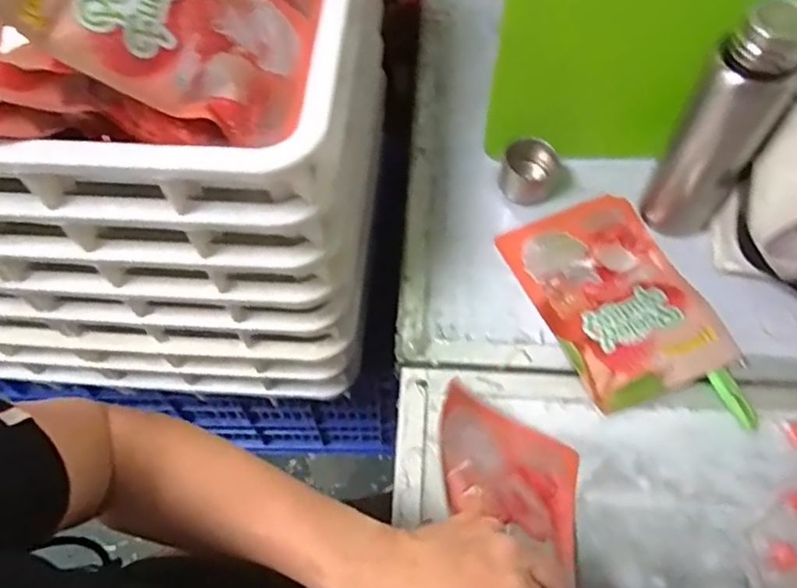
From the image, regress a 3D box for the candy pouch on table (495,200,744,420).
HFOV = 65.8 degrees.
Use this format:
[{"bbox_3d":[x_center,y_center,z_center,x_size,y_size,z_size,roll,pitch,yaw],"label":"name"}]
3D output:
[{"bbox_3d":[0.227,-0.003,0.649,0.161,0.017,0.228,-21,62,-11],"label":"candy pouch on table"}]

